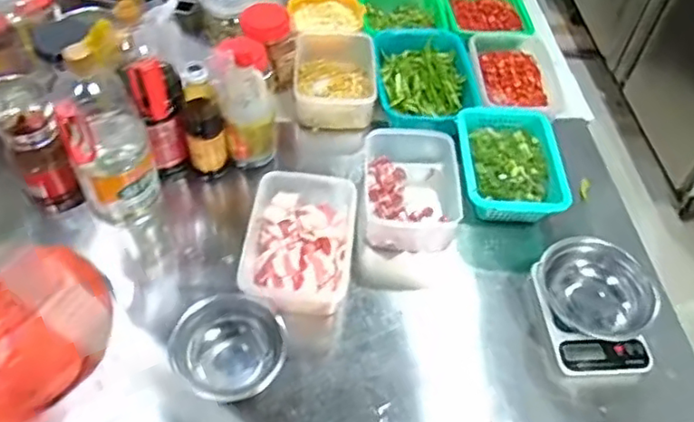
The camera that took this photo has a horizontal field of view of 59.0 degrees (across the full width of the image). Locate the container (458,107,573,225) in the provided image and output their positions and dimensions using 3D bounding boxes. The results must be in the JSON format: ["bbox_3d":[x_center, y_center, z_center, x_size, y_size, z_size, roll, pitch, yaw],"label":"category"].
[{"bbox_3d":[0.264,-0.070,1.015,0.155,0.086,0.227,2,51,-3],"label":"container"}]

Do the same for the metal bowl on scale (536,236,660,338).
[{"bbox_3d":[0.351,0.109,0.859,0.137,0.077,0.149,2,51,-3],"label":"metal bowl on scale"}]

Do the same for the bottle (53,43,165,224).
[{"bbox_3d":[-0.337,-0.104,0.861,0.107,0.290,0.078,-20,55,-20],"label":"bottle"}]

